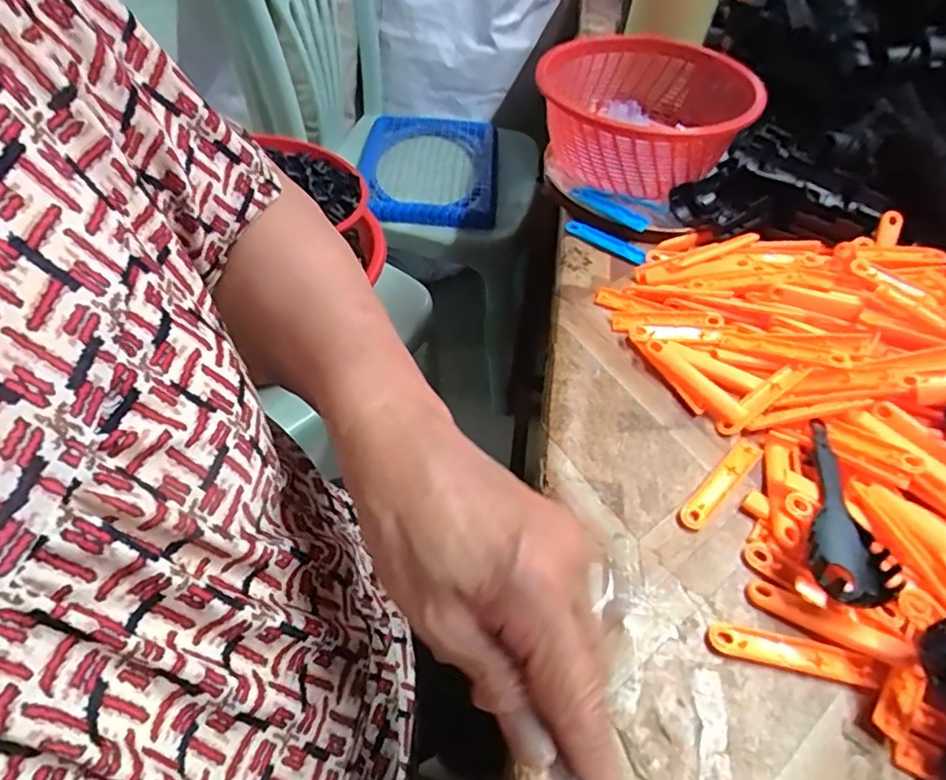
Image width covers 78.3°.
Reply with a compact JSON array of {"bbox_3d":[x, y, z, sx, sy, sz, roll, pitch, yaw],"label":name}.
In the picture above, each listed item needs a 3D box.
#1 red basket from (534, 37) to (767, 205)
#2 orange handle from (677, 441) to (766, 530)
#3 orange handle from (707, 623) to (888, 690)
[{"bbox_3d":[0.146,-0.238,0.520,0.174,0.089,0.190,6,50,2],"label":"red basket"},{"bbox_3d":[0.145,0.053,0.337,0.015,0.004,0.075,38,58,26],"label":"orange handle"},{"bbox_3d":[0.152,0.125,0.276,0.077,0.004,0.015,11,50,6],"label":"orange handle"}]

